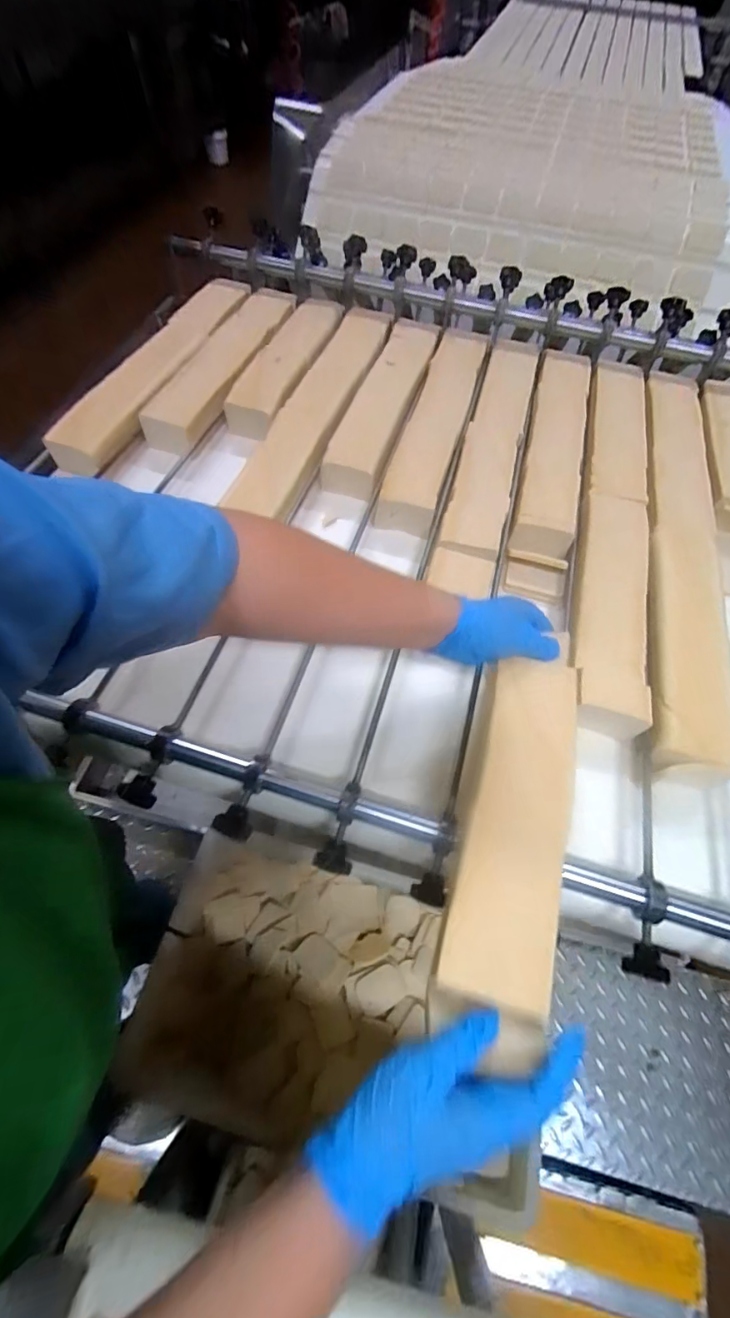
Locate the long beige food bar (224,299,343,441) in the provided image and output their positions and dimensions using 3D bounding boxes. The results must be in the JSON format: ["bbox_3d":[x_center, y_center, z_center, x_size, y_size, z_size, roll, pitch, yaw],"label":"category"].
[{"bbox_3d":[-0.126,-0.492,0.815,0.087,0.053,0.354,18,61,6],"label":"long beige food bar"}]

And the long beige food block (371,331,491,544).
[{"bbox_3d":[0.111,-0.368,0.762,0.082,0.049,0.445,16,61,5],"label":"long beige food block"}]

